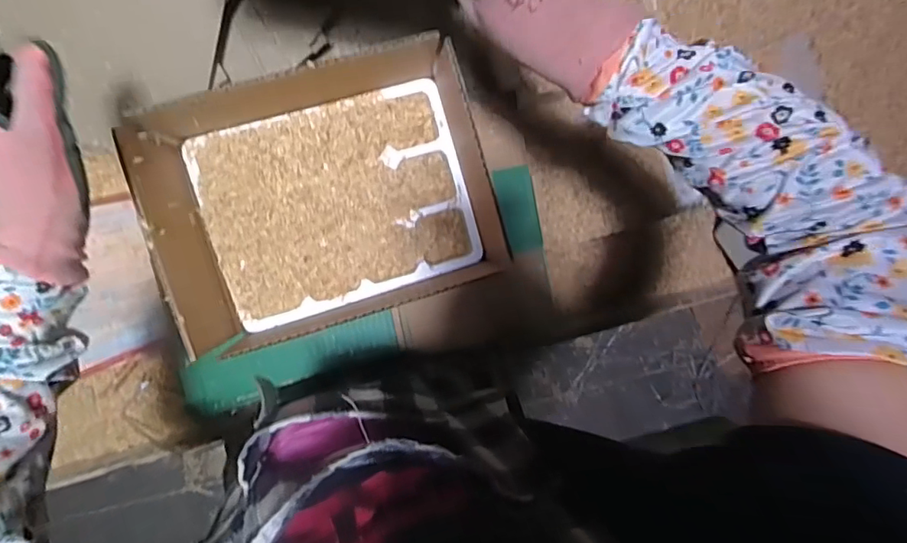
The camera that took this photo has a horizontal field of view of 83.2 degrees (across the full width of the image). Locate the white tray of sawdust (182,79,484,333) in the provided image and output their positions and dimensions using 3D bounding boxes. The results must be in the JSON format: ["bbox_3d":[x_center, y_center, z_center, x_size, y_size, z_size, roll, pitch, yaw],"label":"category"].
[{"bbox_3d":[-0.106,-0.064,0.488,0.235,0.043,0.183,-17,96,-2],"label":"white tray of sawdust"}]

